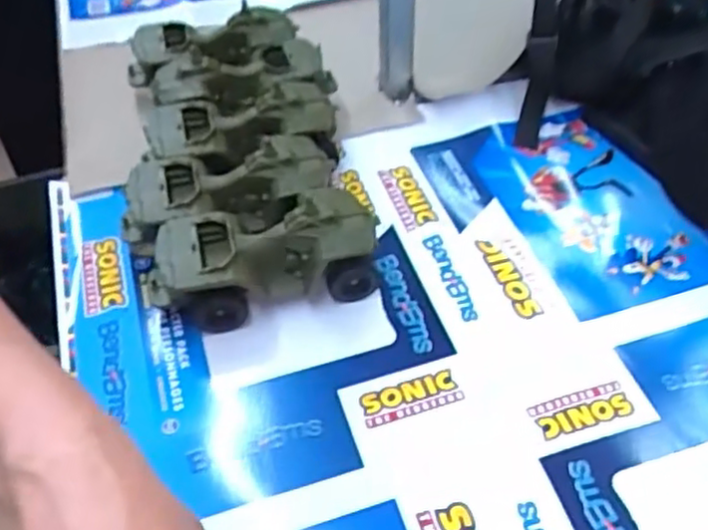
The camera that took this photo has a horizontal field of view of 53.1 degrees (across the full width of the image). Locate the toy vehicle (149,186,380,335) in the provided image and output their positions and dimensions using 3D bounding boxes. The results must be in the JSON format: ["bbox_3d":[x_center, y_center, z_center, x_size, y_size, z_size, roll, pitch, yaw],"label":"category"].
[{"bbox_3d":[-0.076,-0.005,0.596,0.188,0.080,0.084,-11,50,-7],"label":"toy vehicle"}]

